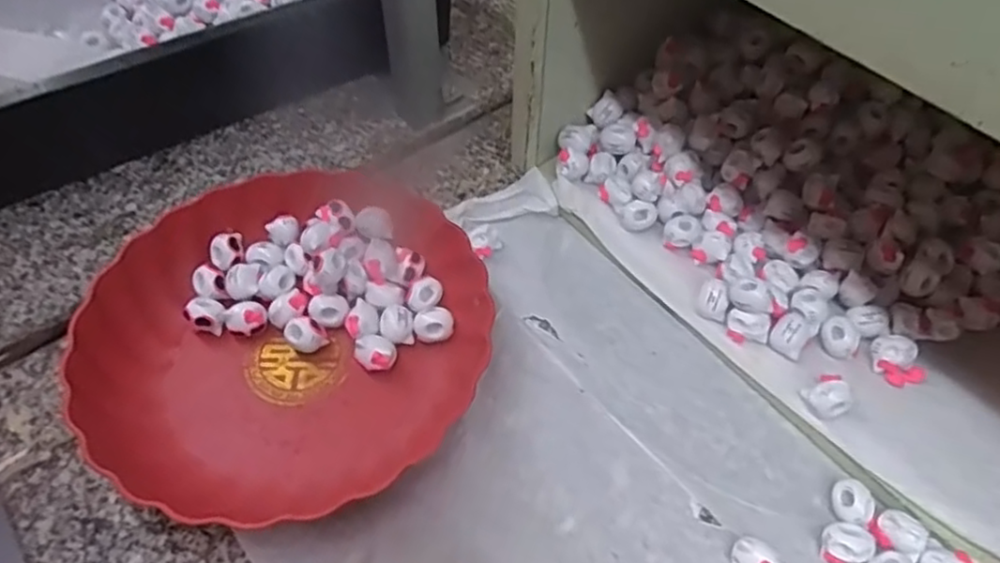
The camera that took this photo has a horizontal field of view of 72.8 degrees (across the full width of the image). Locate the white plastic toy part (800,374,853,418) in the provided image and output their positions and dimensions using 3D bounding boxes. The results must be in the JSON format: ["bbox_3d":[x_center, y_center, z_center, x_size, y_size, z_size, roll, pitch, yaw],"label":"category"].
[{"bbox_3d":[0.196,0.068,0.405,0.022,0.014,0.021,1,51,-1],"label":"white plastic toy part"}]

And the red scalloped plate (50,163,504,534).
[{"bbox_3d":[-0.132,0.030,0.434,0.239,0.055,0.222,1,51,-1],"label":"red scalloped plate"}]

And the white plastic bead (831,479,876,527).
[{"bbox_3d":[0.199,0.126,0.384,0.020,0.019,0.024,-26,56,-21],"label":"white plastic bead"}]

